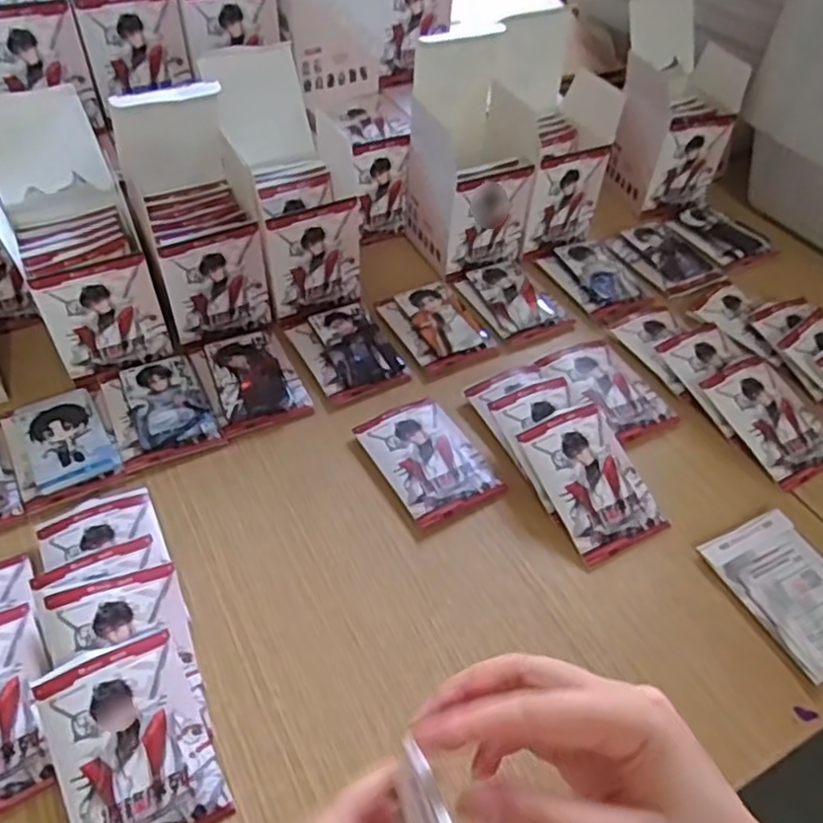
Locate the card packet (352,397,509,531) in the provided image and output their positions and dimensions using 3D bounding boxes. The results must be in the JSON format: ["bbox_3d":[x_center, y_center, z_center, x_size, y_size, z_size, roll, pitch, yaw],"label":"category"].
[{"bbox_3d":[0.012,0.034,0.515,0.069,0.008,0.102,-22,53,-23],"label":"card packet"}]

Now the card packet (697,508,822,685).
[{"bbox_3d":[0.248,0.115,0.453,0.071,0.014,0.101,-18,52,-20],"label":"card packet"}]

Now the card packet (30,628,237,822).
[{"bbox_3d":[-0.146,0.175,0.365,0.073,0.008,0.104,-20,70,-20],"label":"card packet"}]

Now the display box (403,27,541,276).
[{"bbox_3d":[0.054,-0.231,0.626,0.096,0.168,0.098,-16,51,-18],"label":"display box"}]

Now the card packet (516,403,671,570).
[{"bbox_3d":[0.127,0.048,0.489,0.070,0.007,0.102,-22,73,-19],"label":"card packet"}]

